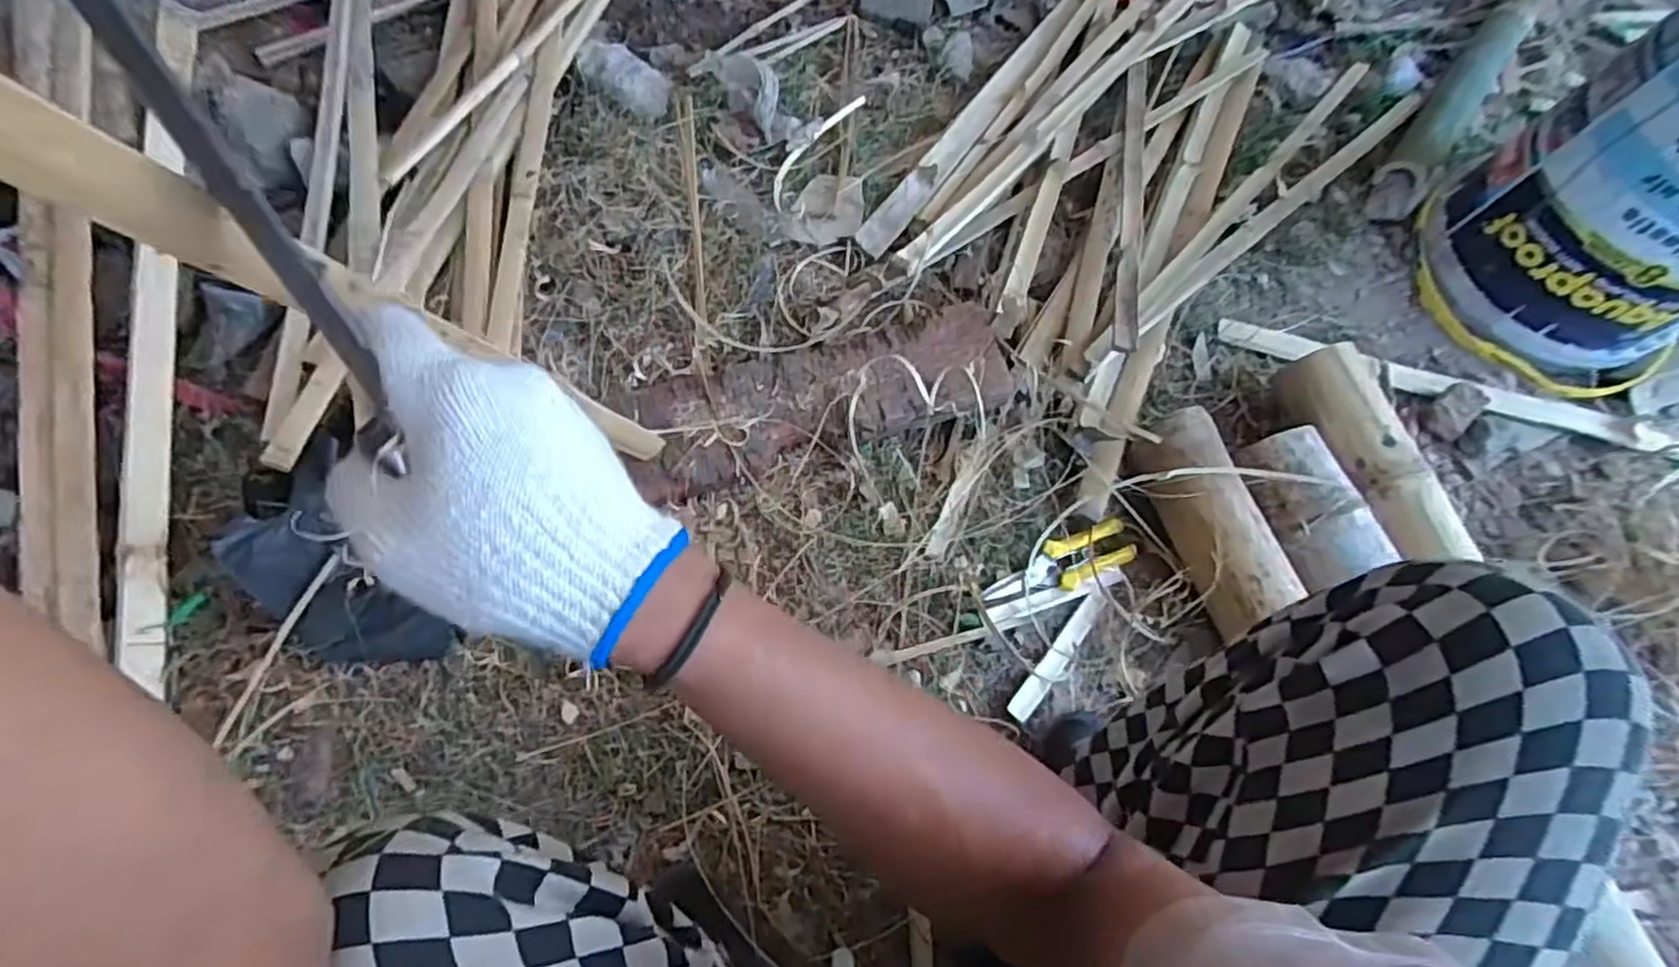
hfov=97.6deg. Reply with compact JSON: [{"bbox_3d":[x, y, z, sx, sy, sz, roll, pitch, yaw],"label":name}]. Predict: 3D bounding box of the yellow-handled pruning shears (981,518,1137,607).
[{"bbox_3d":[0.225,0.085,0.753,0.165,0.022,0.051,-24,69,-13],"label":"yellow-handled pruning shears"}]

